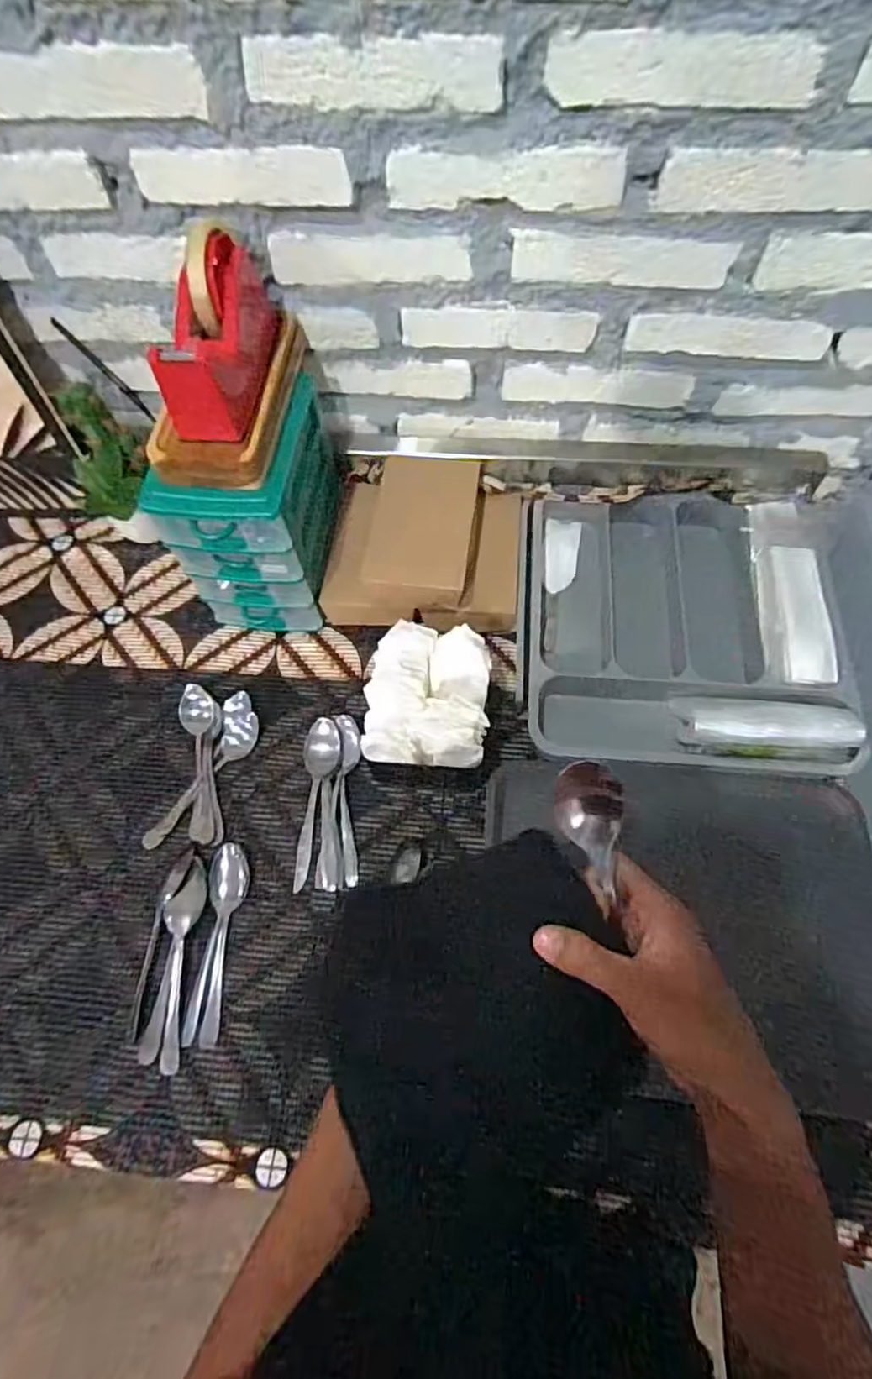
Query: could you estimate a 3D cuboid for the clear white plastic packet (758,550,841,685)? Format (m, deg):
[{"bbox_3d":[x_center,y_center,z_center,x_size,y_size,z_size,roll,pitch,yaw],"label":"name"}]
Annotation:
[{"bbox_3d":[0.370,-0.076,0.641,0.063,0.031,0.147,4,64,4],"label":"clear white plastic packet"}]

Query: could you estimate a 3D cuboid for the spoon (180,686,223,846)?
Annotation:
[{"bbox_3d":[-0.247,0.076,0.655,0.036,0.026,0.170,-12,64,-4],"label":"spoon"}]

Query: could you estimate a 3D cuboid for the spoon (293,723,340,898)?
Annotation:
[{"bbox_3d":[-0.127,0.111,0.630,0.035,0.031,0.165,8,64,6],"label":"spoon"}]

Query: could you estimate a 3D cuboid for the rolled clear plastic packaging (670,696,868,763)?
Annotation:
[{"bbox_3d":[0.316,0.033,0.595,0.157,0.030,0.067,8,64,6],"label":"rolled clear plastic packaging"}]

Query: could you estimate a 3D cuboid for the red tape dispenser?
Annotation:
[{"bbox_3d":[-0.188,-0.318,0.537,0.062,0.103,0.183,5,64,4],"label":"red tape dispenser"}]

